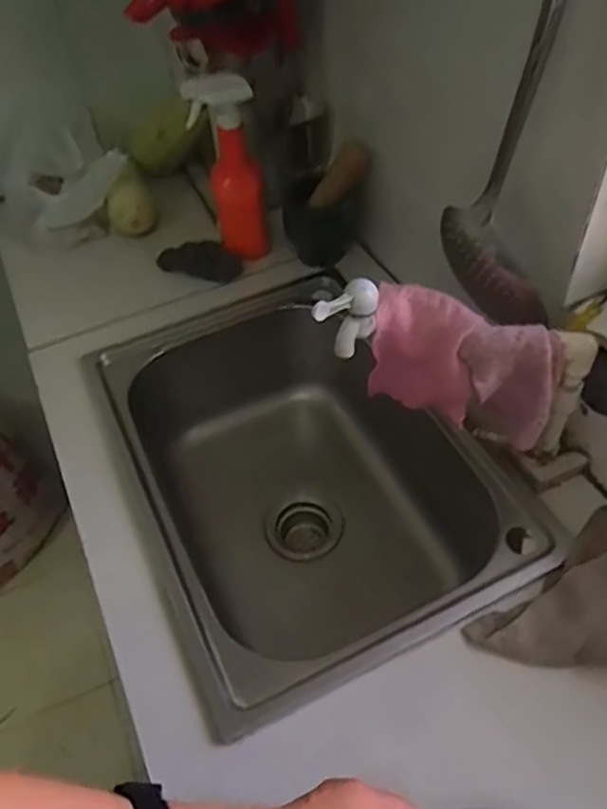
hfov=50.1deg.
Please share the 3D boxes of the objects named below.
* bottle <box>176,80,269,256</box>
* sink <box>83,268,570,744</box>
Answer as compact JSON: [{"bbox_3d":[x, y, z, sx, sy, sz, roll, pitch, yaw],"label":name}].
[{"bbox_3d":[-0.109,-0.346,0.974,0.093,0.299,0.084,-10,50,-4],"label":"bottle"},{"bbox_3d":[-0.005,0.121,0.854,0.399,0.272,0.556,-23,52,-15],"label":"sink"}]

